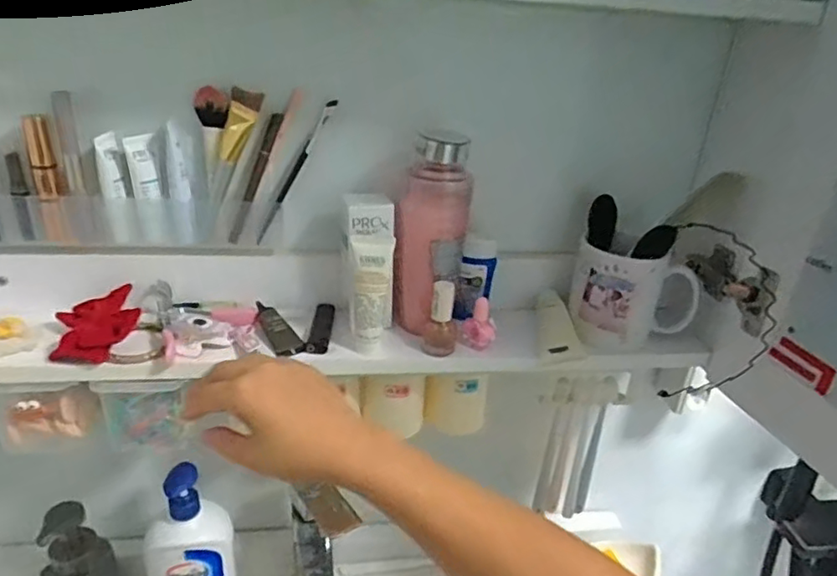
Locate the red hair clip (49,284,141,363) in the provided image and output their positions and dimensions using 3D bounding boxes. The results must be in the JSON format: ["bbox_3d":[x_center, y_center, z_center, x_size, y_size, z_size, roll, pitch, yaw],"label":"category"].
[{"bbox_3d":[-0.273,0.029,0.506,0.064,0.030,0.089,-7,28,-24],"label":"red hair clip"}]

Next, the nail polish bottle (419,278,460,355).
[{"bbox_3d":[0.020,0.026,0.527,0.032,0.067,0.026,7,25,5],"label":"nail polish bottle"}]

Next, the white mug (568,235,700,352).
[{"bbox_3d":[0.201,0.002,0.571,0.103,0.089,0.072,-5,27,-20],"label":"white mug"}]

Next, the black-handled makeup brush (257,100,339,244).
[{"bbox_3d":[-0.111,-0.105,0.537,0.008,0.144,0.011,25,12,-33],"label":"black-handled makeup brush"}]

